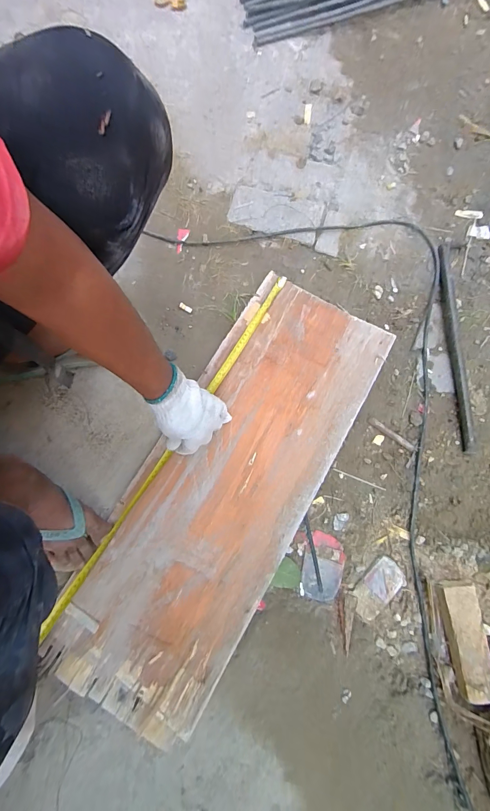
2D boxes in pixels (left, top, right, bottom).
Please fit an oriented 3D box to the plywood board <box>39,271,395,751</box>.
[{"bbox_3d":[-0.028,0.135,0.631,0.297,0.023,0.826,29,77,5],"label":"plywood board"}]

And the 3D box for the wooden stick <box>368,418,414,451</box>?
[{"bbox_3d":[0.297,0.058,0.681,0.100,0.008,0.014,37,82,7],"label":"wooden stick"}]

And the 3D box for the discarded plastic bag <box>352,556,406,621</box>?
[{"bbox_3d":[0.245,0.339,0.620,0.110,0.006,0.063,-42,82,-6],"label":"discarded plastic bag"}]

